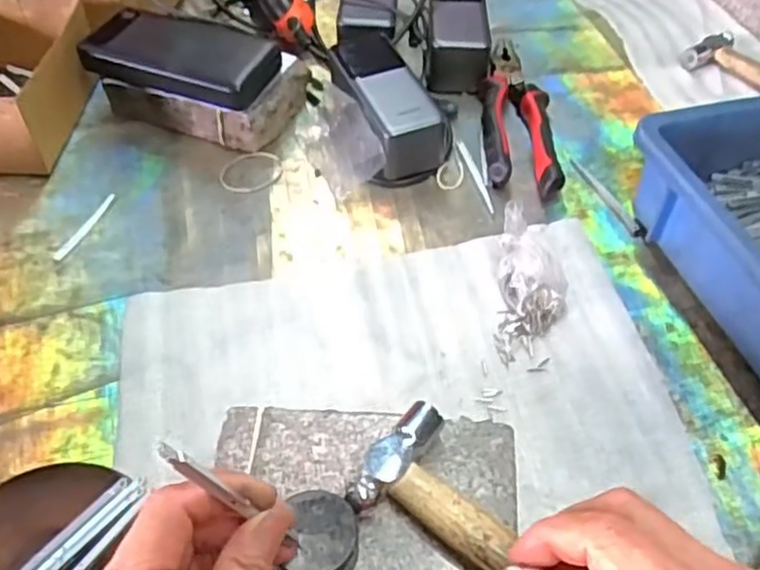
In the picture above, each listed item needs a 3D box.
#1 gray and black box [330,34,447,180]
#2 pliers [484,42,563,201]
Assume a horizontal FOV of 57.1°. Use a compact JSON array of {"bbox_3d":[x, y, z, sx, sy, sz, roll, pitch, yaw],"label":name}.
[{"bbox_3d":[0.000,-0.155,0.587,0.063,0.057,0.148,-14,51,-14],"label":"gray and black box"},{"bbox_3d":[0.118,-0.154,0.613,0.058,0.023,0.208,1,49,-1],"label":"pliers"}]

